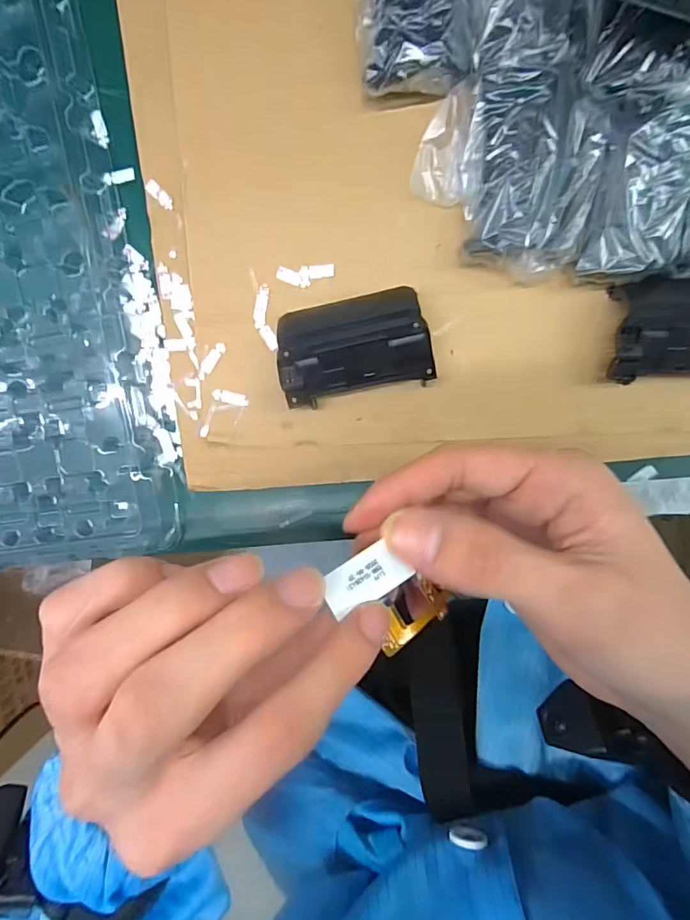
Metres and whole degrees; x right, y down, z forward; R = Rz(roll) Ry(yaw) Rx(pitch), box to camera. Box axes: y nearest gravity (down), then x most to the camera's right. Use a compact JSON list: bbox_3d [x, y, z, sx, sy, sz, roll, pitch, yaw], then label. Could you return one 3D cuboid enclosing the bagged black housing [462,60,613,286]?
[{"bbox_3d":[0.082,-0.125,0.210,0.058,0.025,0.081,7,96,4],"label":"bagged black housing"}]

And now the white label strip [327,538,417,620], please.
[{"bbox_3d":[0.006,0.040,0.161,0.028,0.004,0.016,-29,83,-17],"label":"white label strip"}]

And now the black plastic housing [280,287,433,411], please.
[{"bbox_3d":[0.004,-0.055,0.229,0.070,0.023,0.045,-11,94,6],"label":"black plastic housing"}]

